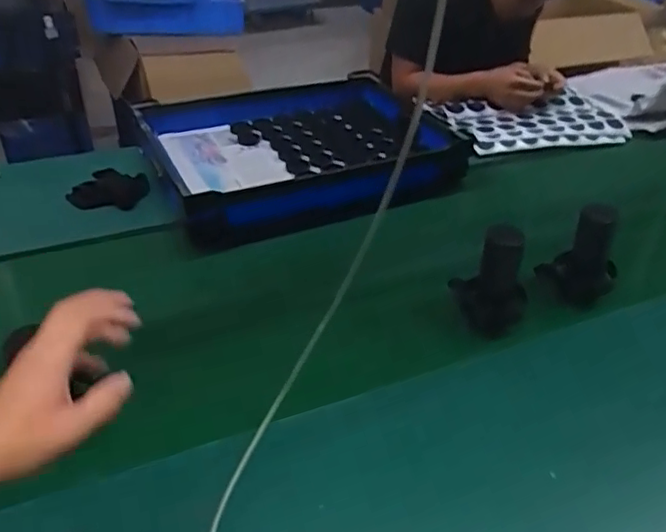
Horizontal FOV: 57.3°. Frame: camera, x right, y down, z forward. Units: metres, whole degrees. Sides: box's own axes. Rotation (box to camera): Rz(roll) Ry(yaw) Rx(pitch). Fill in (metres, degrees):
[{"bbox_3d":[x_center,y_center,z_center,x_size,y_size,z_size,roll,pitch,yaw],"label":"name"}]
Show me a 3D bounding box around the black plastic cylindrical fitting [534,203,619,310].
[{"bbox_3d":[0.403,-0.020,0.982,0.051,0.179,0.112,-27,47,-32],"label":"black plastic cylindrical fitting"}]

